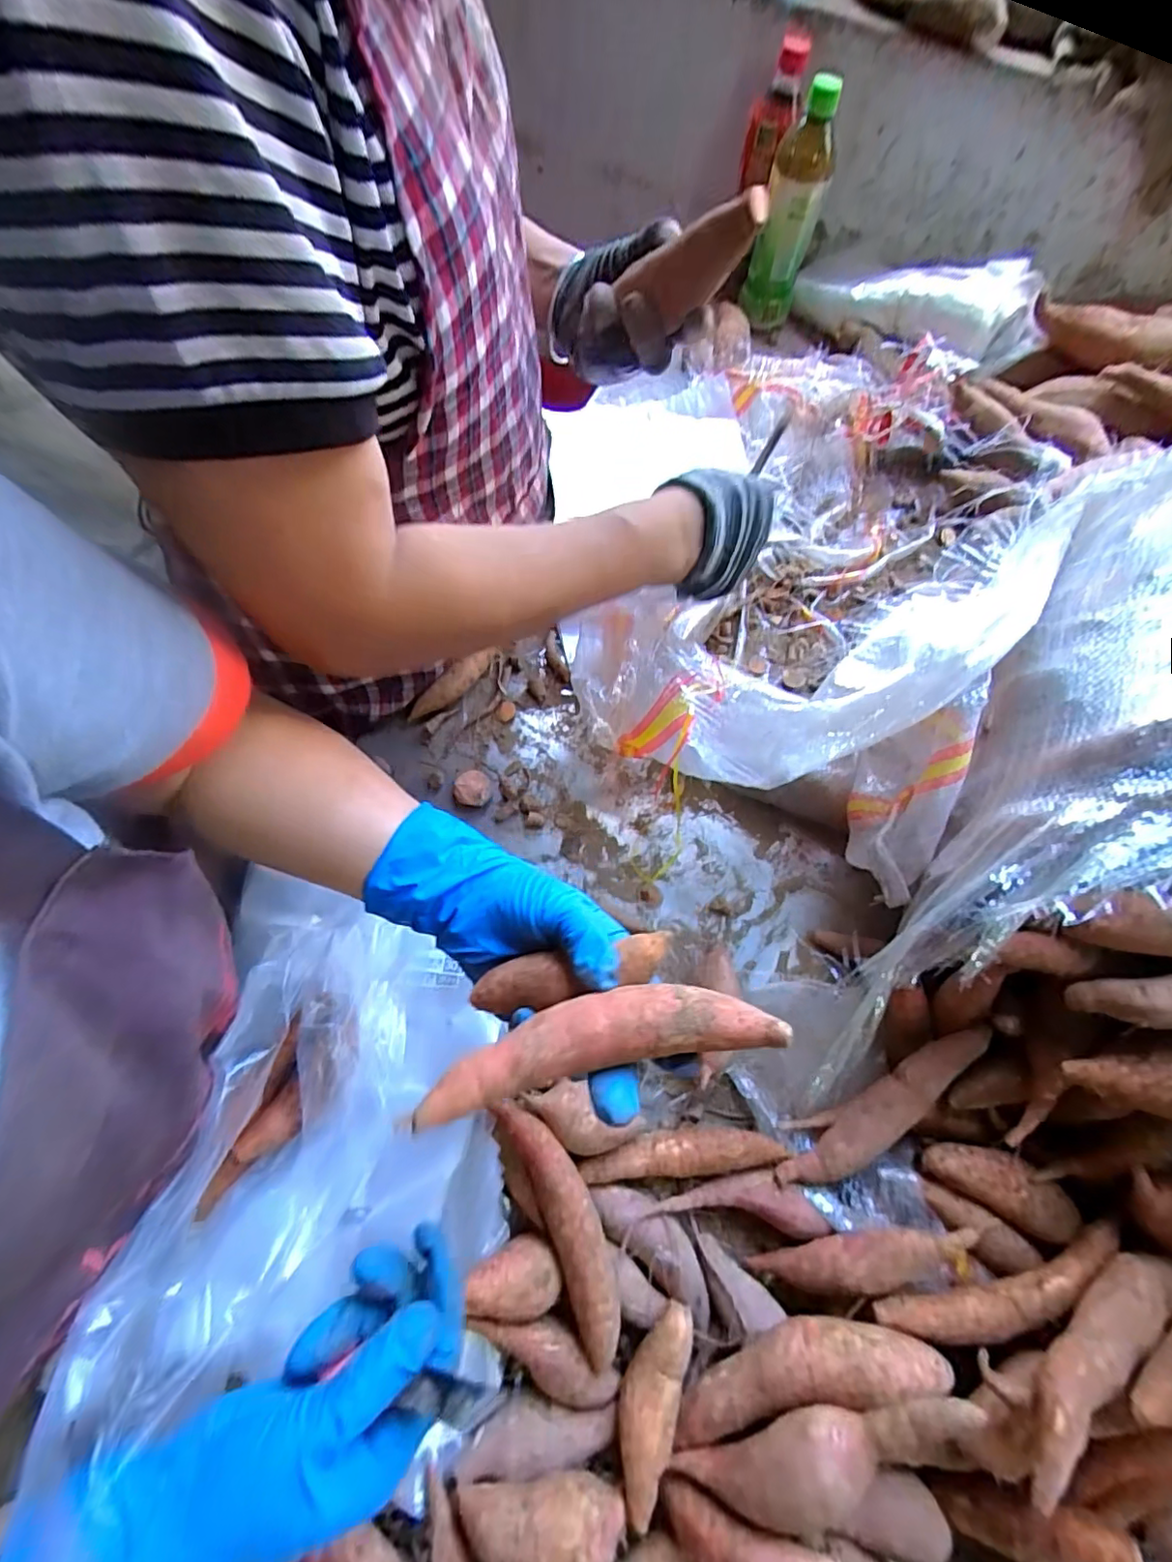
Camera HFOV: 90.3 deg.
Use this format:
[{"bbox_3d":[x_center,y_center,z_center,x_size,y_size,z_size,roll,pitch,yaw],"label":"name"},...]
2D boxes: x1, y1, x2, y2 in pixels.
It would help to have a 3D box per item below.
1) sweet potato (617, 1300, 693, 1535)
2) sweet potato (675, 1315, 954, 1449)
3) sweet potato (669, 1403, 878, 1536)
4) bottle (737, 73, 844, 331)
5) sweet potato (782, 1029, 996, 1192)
[{"bbox_3d":[0.037,0.354,0.334,0.031,0.025,0.090,21,68,5],"label":"sweet potato"},{"bbox_3d":[0.117,0.329,0.323,0.149,0.031,0.039,-23,68,9],"label":"sweet potato"},{"bbox_3d":[0.097,0.359,0.302,0.107,0.032,0.034,-32,67,19],"label":"sweet potato"},{"bbox_3d":[0.227,-0.631,0.654,0.067,0.188,0.068,14,67,2],"label":"bottle"},{"bbox_3d":[0.193,0.213,0.386,0.159,0.027,0.036,-36,71,-1],"label":"sweet potato"}]

